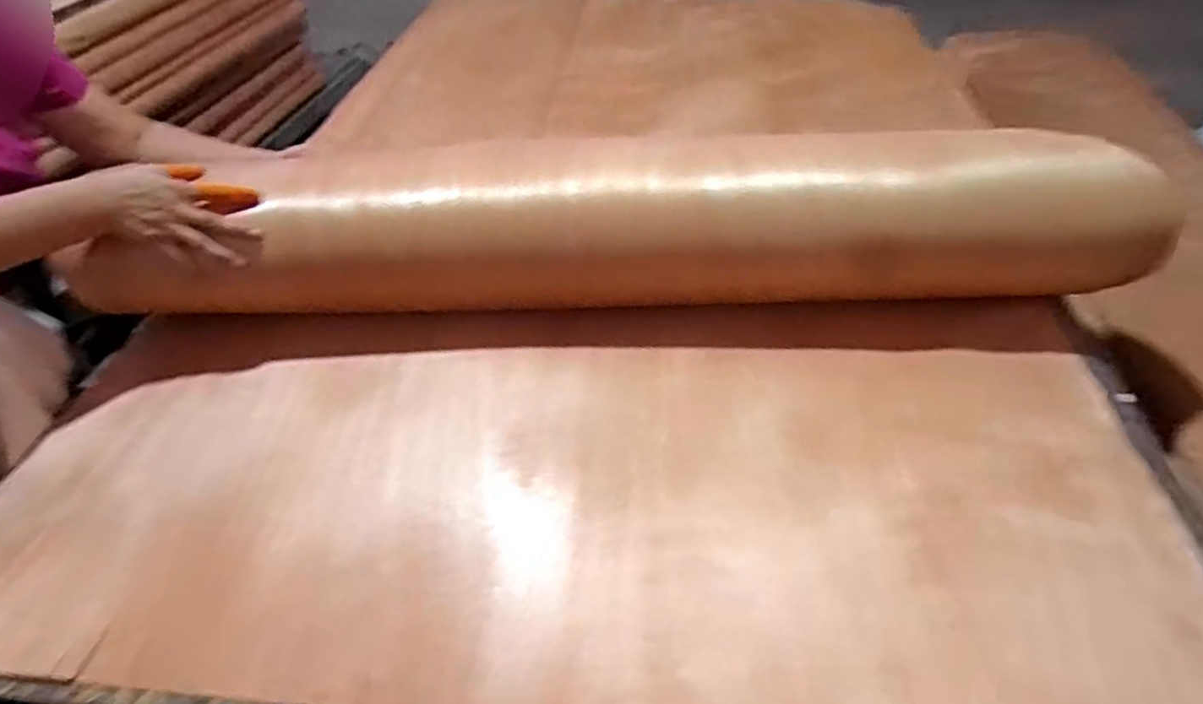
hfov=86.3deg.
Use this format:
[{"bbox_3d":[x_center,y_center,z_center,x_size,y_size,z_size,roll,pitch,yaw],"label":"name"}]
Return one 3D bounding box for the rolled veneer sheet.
[{"bbox_3d":[0.013,-0.169,0.858,1.263,0.185,0.184,-1,45,0],"label":"rolled veneer sheet"}]

